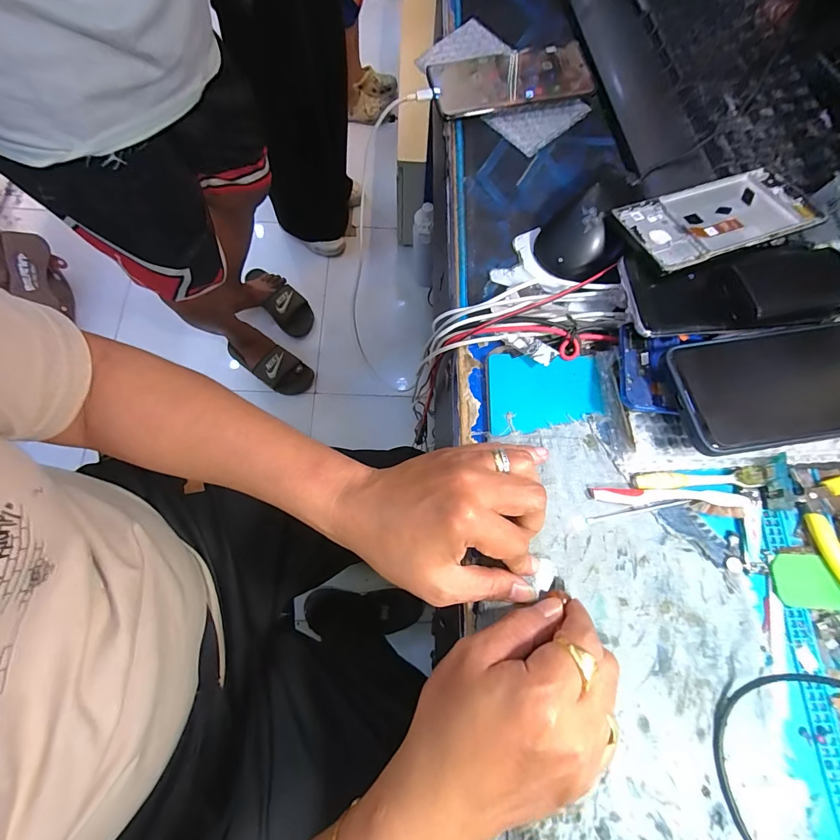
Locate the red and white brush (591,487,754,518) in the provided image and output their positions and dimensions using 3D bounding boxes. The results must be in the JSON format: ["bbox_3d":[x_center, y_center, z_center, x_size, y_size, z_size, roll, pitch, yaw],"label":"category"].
[{"bbox_3d":[0.181,0.058,0.279,0.111,0.007,0.017,4,73,3],"label":"red and white brush"}]

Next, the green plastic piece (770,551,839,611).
[{"bbox_3d":[0.271,0.113,0.268,0.046,0.004,0.037,-5,73,0],"label":"green plastic piece"}]

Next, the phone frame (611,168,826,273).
[{"bbox_3d":[0.245,-0.166,0.315,0.157,0.005,0.074,-19,66,-9],"label":"phone frame"}]

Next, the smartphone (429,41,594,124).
[{"bbox_3d":[0.094,-0.353,0.396,0.166,0.014,0.077,-10,73,-1],"label":"smartphone"}]

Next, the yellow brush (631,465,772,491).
[{"bbox_3d":[0.205,0.042,0.280,0.093,0.007,0.014,-2,73,1],"label":"yellow brush"}]

